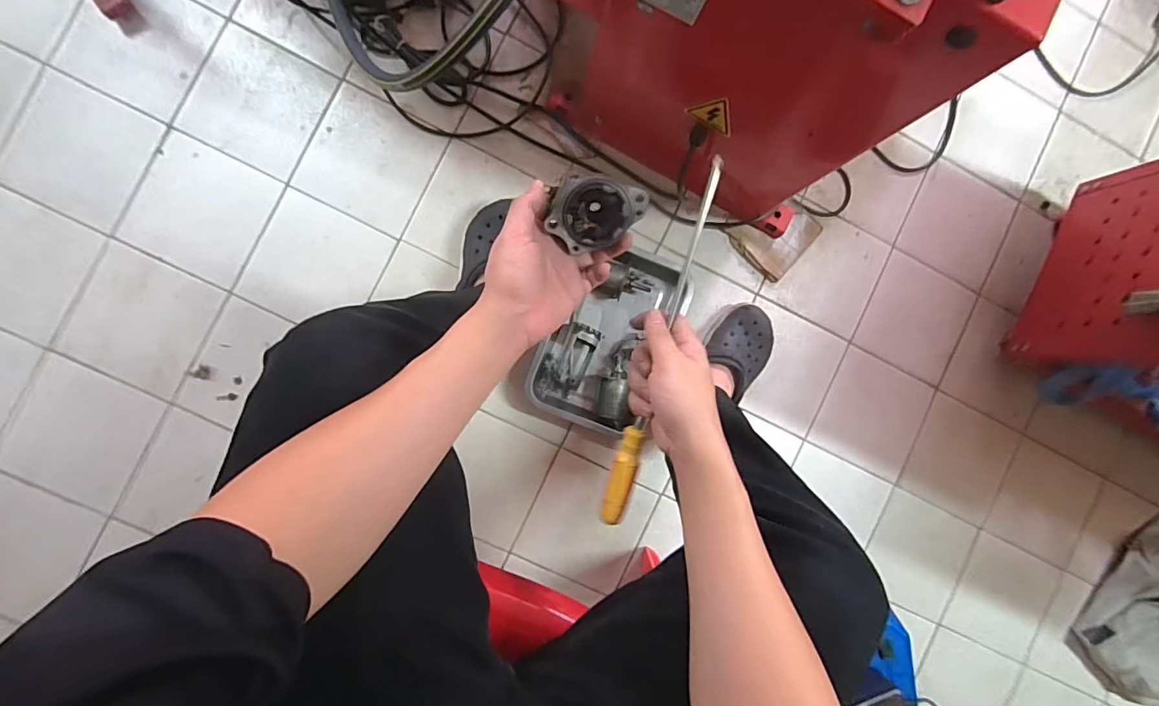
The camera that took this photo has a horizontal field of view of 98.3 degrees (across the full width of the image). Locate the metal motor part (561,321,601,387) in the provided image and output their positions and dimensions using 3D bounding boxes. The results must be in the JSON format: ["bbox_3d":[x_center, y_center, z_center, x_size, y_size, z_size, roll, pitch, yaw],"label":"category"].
[{"bbox_3d":[-0.001,0.004,0.839,0.054,0.050,0.106,16,88,-6],"label":"metal motor part"}]

